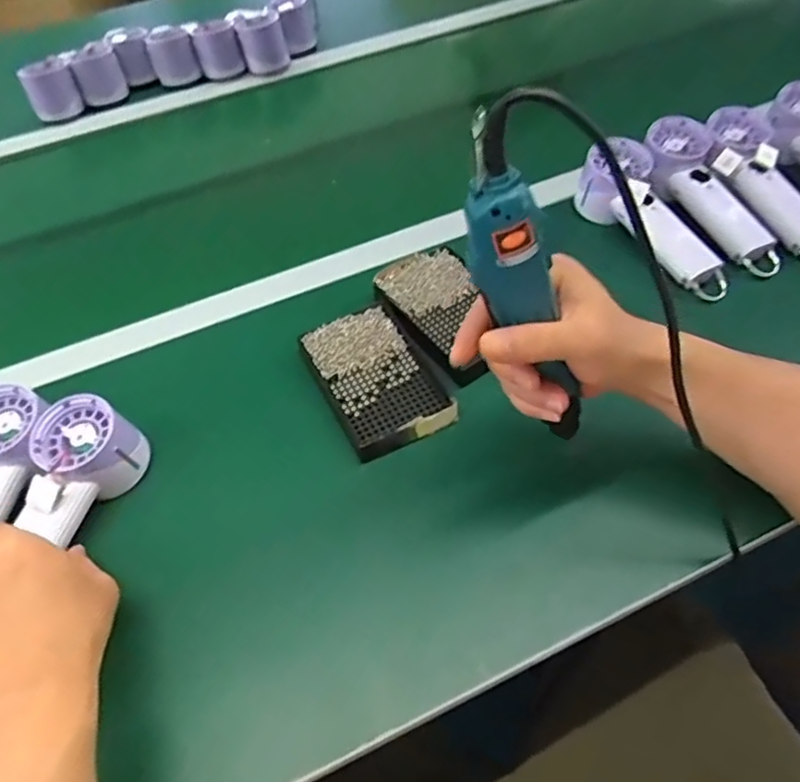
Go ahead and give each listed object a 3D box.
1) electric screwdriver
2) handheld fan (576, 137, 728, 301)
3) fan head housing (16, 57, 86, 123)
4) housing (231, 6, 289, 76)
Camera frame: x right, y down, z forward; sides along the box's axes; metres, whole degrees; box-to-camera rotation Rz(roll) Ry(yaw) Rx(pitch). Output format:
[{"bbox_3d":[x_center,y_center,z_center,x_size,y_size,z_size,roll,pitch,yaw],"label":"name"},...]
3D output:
[{"bbox_3d":[0.078,-0.047,0.366,0.036,0.235,0.027,5,51,33],"label":"electric screwdriver"},{"bbox_3d":[0.251,-0.167,0.604,0.065,0.063,0.196,-28,70,-16],"label":"handheld fan"},{"bbox_3d":[-0.485,-0.415,0.858,0.066,0.069,0.067,-29,56,-16],"label":"fan head housing"},{"bbox_3d":[-0.201,-0.509,0.897,0.068,0.065,0.072,-12,53,-5],"label":"housing"}]

